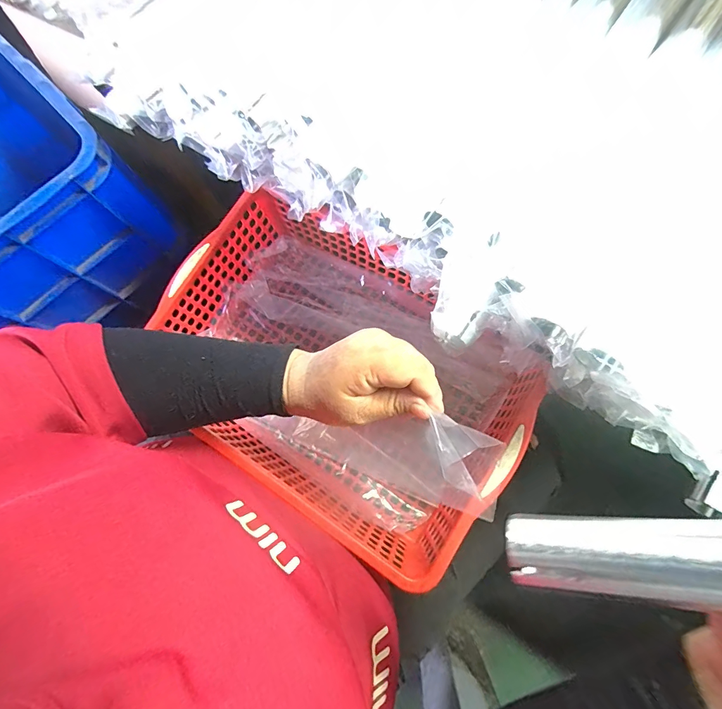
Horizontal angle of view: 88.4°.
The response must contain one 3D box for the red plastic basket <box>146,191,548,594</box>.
[{"bbox_3d":[-0.032,0.011,0.398,0.360,0.097,0.254,31,80,13],"label":"red plastic basket"}]

